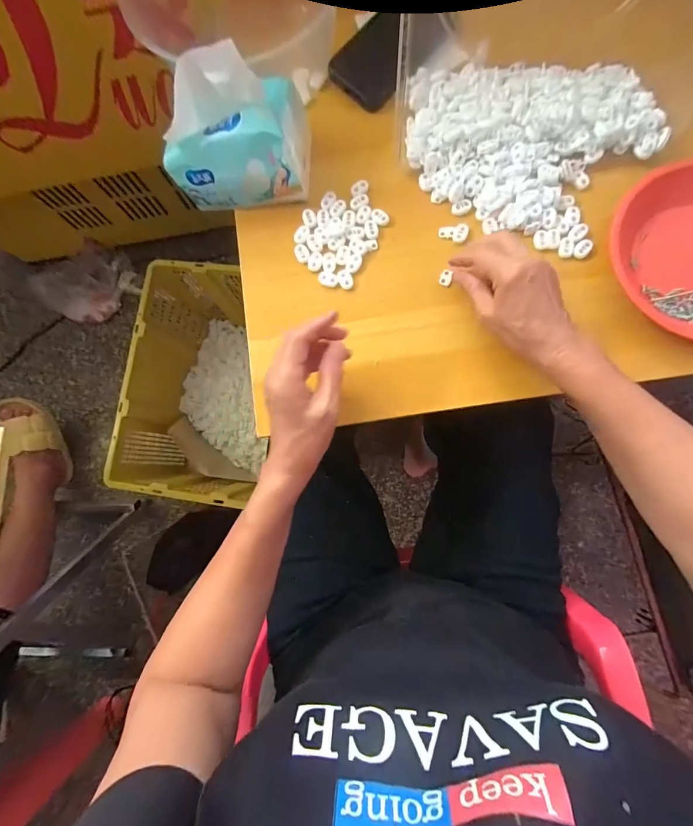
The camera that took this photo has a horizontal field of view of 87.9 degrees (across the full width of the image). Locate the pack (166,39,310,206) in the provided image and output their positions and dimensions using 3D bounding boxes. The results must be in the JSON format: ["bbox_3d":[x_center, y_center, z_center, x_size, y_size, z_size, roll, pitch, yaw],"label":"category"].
[{"bbox_3d":[-0.120,-0.296,0.380,0.150,0.108,0.090,-2,81,4],"label":"pack"}]

